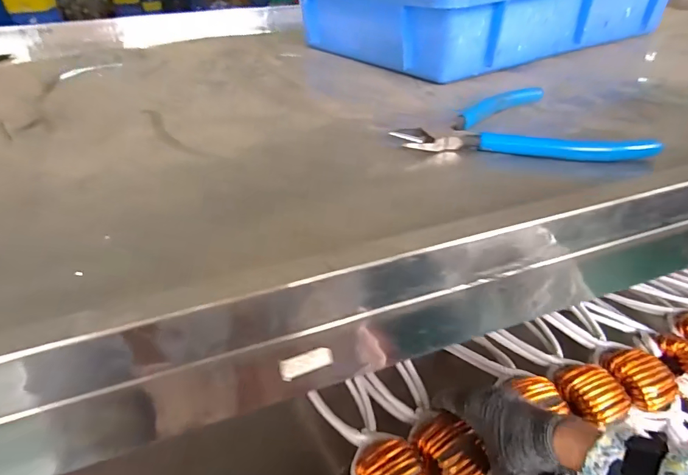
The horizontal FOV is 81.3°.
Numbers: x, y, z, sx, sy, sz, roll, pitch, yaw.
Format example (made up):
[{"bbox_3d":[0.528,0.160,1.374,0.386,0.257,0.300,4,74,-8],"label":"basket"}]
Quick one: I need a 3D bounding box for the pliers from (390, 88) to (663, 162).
[{"bbox_3d":[0.123,-0.082,0.290,0.171,0.018,0.103,-3,36,0],"label":"pliers"}]

